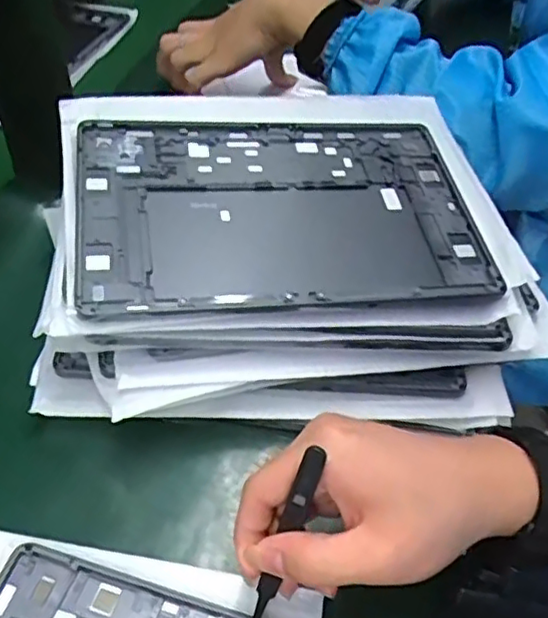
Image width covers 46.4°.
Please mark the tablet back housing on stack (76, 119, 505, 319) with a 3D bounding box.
[{"bbox_3d":[0.004,-0.067,0.423,0.253,0.015,0.170,-3,52,-13],"label":"tablet back housing on stack"}]

